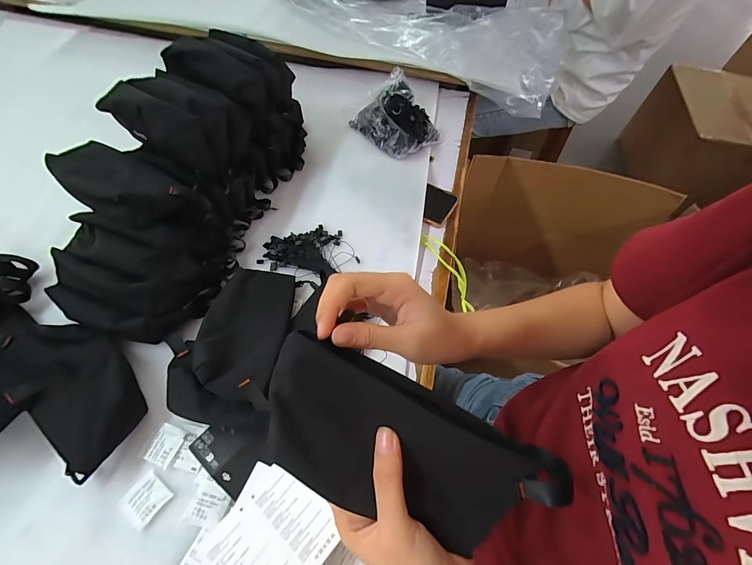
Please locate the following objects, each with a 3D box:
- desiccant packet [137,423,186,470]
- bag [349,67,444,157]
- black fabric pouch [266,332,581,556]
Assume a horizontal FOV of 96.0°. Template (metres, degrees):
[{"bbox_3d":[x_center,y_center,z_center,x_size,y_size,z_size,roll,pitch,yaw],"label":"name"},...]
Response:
[{"bbox_3d":[-0.240,0.181,0.379,0.039,0.005,0.040,18,60,10],"label":"desiccant packet"},{"bbox_3d":[0.042,-0.319,0.651,0.129,0.066,0.161,-34,64,-19],"label":"bag"},{"bbox_3d":[0.019,0.114,0.226,0.202,0.020,0.085,28,84,-4],"label":"black fabric pouch"}]

